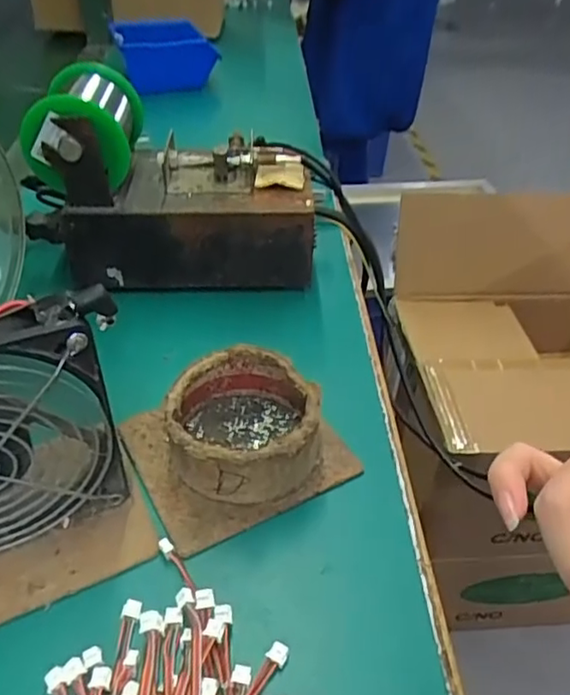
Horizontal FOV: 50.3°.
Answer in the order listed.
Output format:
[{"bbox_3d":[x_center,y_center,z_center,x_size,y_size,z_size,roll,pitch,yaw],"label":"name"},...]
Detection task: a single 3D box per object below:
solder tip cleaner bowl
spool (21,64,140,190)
[{"bbox_3d":[-0.022,0.043,0.336,0.079,0.043,0.081,1,40,-1],"label":"solder tip cleaner bowl"},{"bbox_3d":[-0.137,-0.156,0.425,0.067,0.055,0.084,3,40,0],"label":"spool"}]

